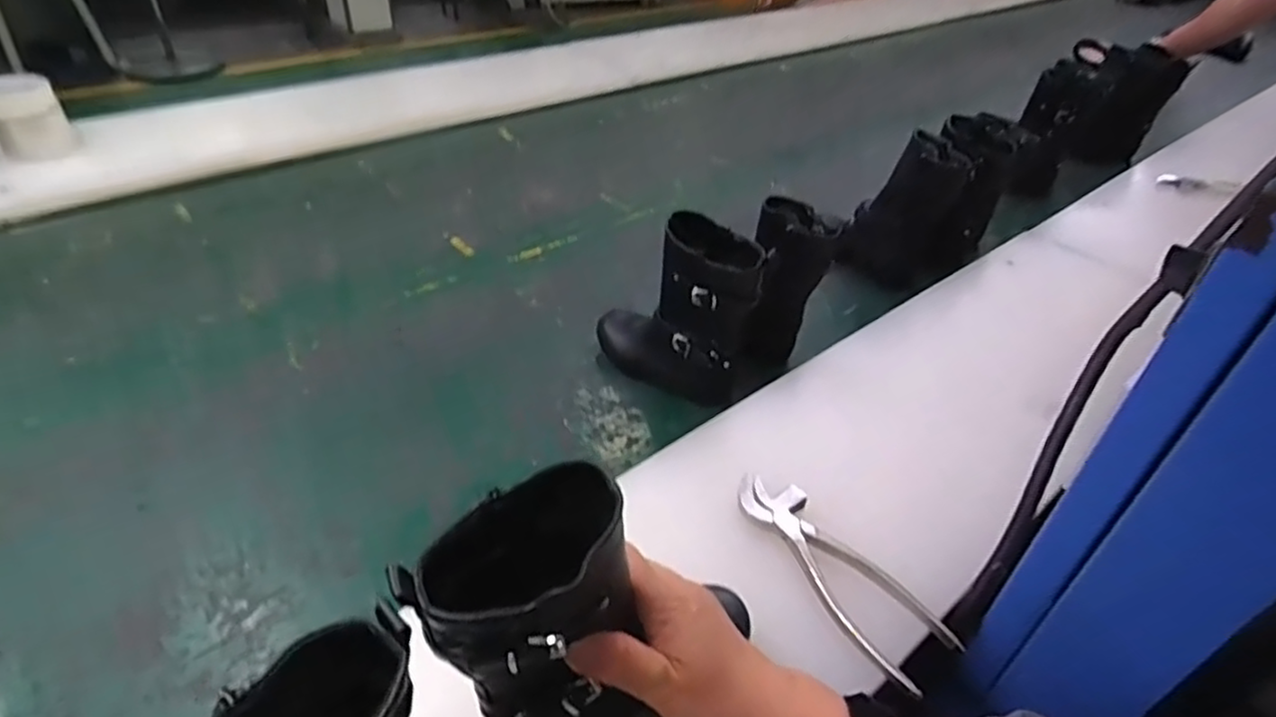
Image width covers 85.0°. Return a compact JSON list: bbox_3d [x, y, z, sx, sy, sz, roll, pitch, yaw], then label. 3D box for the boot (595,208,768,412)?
[{"bbox_3d":[0.044,-0.043,0.695,0.072,0.206,0.155,-28,49,-33],"label":"boot"}]

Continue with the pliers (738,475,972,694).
[{"bbox_3d":[0.141,0.149,0.517,0.058,0.019,0.200,-19,44,-26],"label":"pliers"}]

